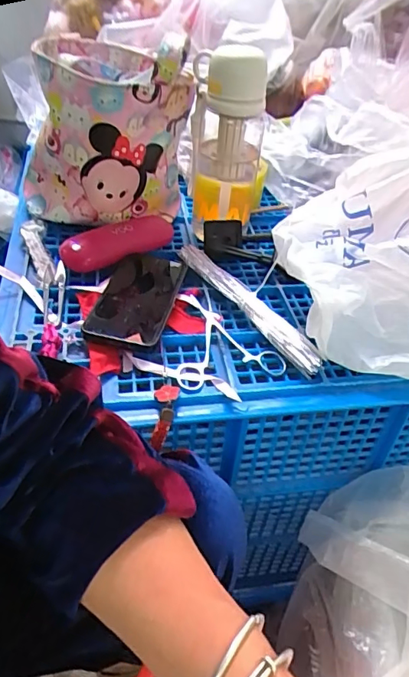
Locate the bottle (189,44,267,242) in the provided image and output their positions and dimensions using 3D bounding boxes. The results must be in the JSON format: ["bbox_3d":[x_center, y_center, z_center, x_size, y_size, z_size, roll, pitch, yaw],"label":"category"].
[{"bbox_3d":[0.026,-0.240,0.627,0.092,0.240,0.111,6,43,1],"label":"bottle"}]

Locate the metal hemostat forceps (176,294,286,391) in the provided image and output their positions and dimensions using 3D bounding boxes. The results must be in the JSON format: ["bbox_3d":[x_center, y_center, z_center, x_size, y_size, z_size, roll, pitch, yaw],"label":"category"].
[{"bbox_3d":[0.013,-0.004,0.537,0.111,0.015,0.134,-9,45,-15],"label":"metal hemostat forceps"}]

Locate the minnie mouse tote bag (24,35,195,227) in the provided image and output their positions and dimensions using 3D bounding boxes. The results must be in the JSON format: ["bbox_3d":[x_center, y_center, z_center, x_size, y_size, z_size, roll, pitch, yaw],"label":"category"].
[{"bbox_3d":[-0.130,-0.269,0.635,0.207,0.196,0.162,-7,44,-12],"label":"minnie mouse tote bag"}]

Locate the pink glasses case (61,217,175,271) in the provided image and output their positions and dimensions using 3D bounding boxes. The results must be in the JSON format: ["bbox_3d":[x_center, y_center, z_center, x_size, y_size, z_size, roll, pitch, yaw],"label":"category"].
[{"bbox_3d":[-0.108,-0.119,0.621,0.148,0.031,0.050,-22,50,-26],"label":"pink glasses case"}]

